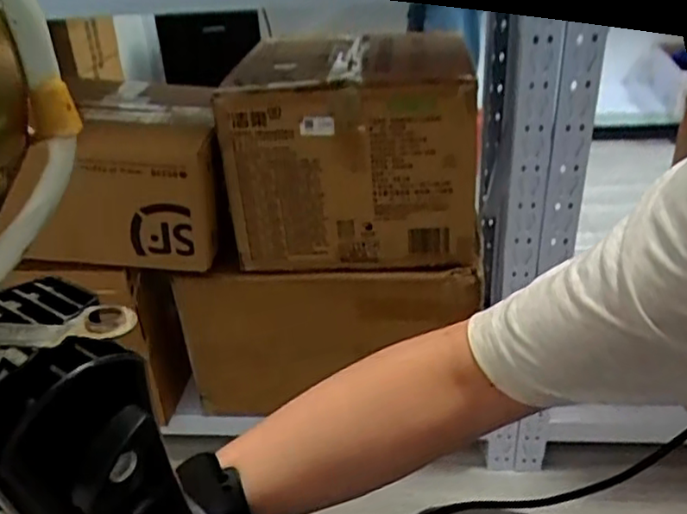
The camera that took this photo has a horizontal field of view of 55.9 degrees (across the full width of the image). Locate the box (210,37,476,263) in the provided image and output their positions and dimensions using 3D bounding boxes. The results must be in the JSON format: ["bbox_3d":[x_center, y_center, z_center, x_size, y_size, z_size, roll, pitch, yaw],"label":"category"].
[{"bbox_3d":[0.008,-0.210,1.135,0.381,0.279,0.407,-2,31,2],"label":"box"}]

